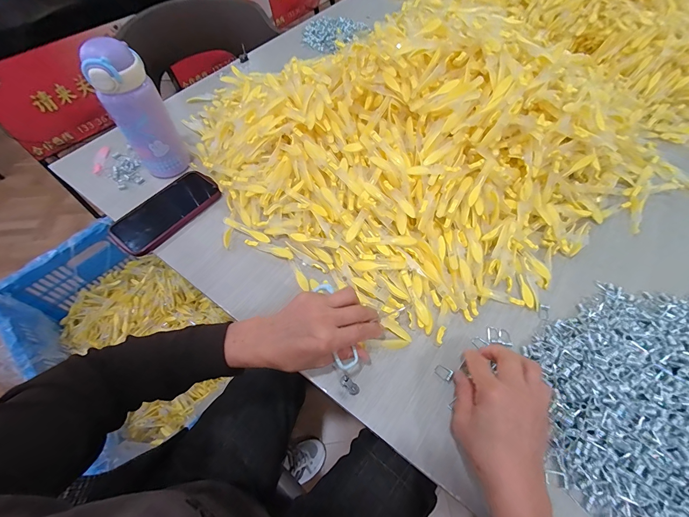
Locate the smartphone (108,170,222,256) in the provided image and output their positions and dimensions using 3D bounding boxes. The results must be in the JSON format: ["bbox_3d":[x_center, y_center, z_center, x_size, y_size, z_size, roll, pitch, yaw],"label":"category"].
[{"bbox_3d":[-0.286,-0.080,0.501,0.085,0.006,0.170,33,65,17],"label":"smartphone"}]

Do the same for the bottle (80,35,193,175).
[{"bbox_3d":[-0.310,-0.216,0.473,0.074,0.183,0.068,-27,64,-15],"label":"bottle"}]

